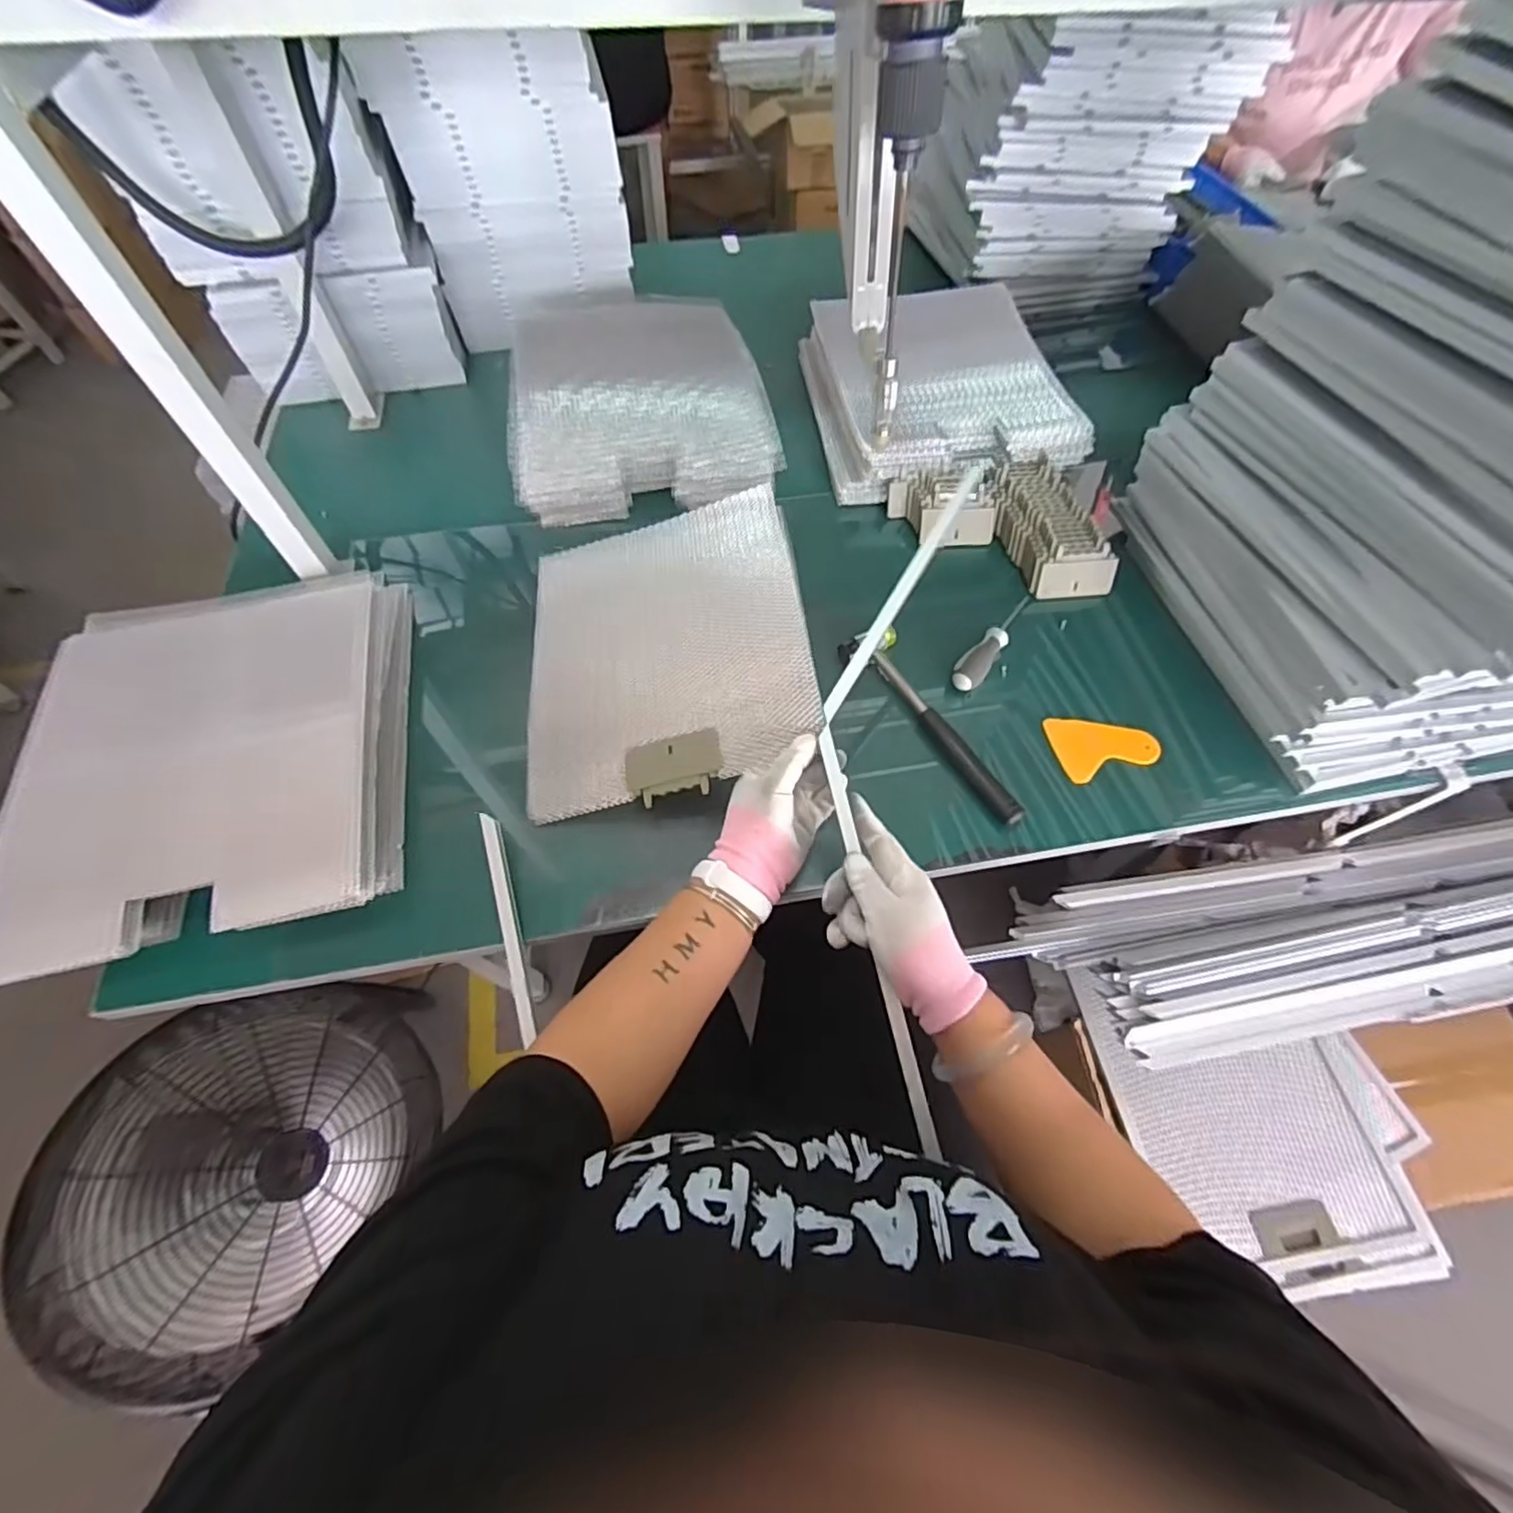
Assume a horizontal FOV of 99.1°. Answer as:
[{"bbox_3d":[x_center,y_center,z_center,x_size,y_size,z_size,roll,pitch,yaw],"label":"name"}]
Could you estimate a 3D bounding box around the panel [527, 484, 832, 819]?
[{"bbox_3d":[-0.090,-0.115,0.629,0.274,0.015,0.314,-14,61,8],"label":"panel"}]

